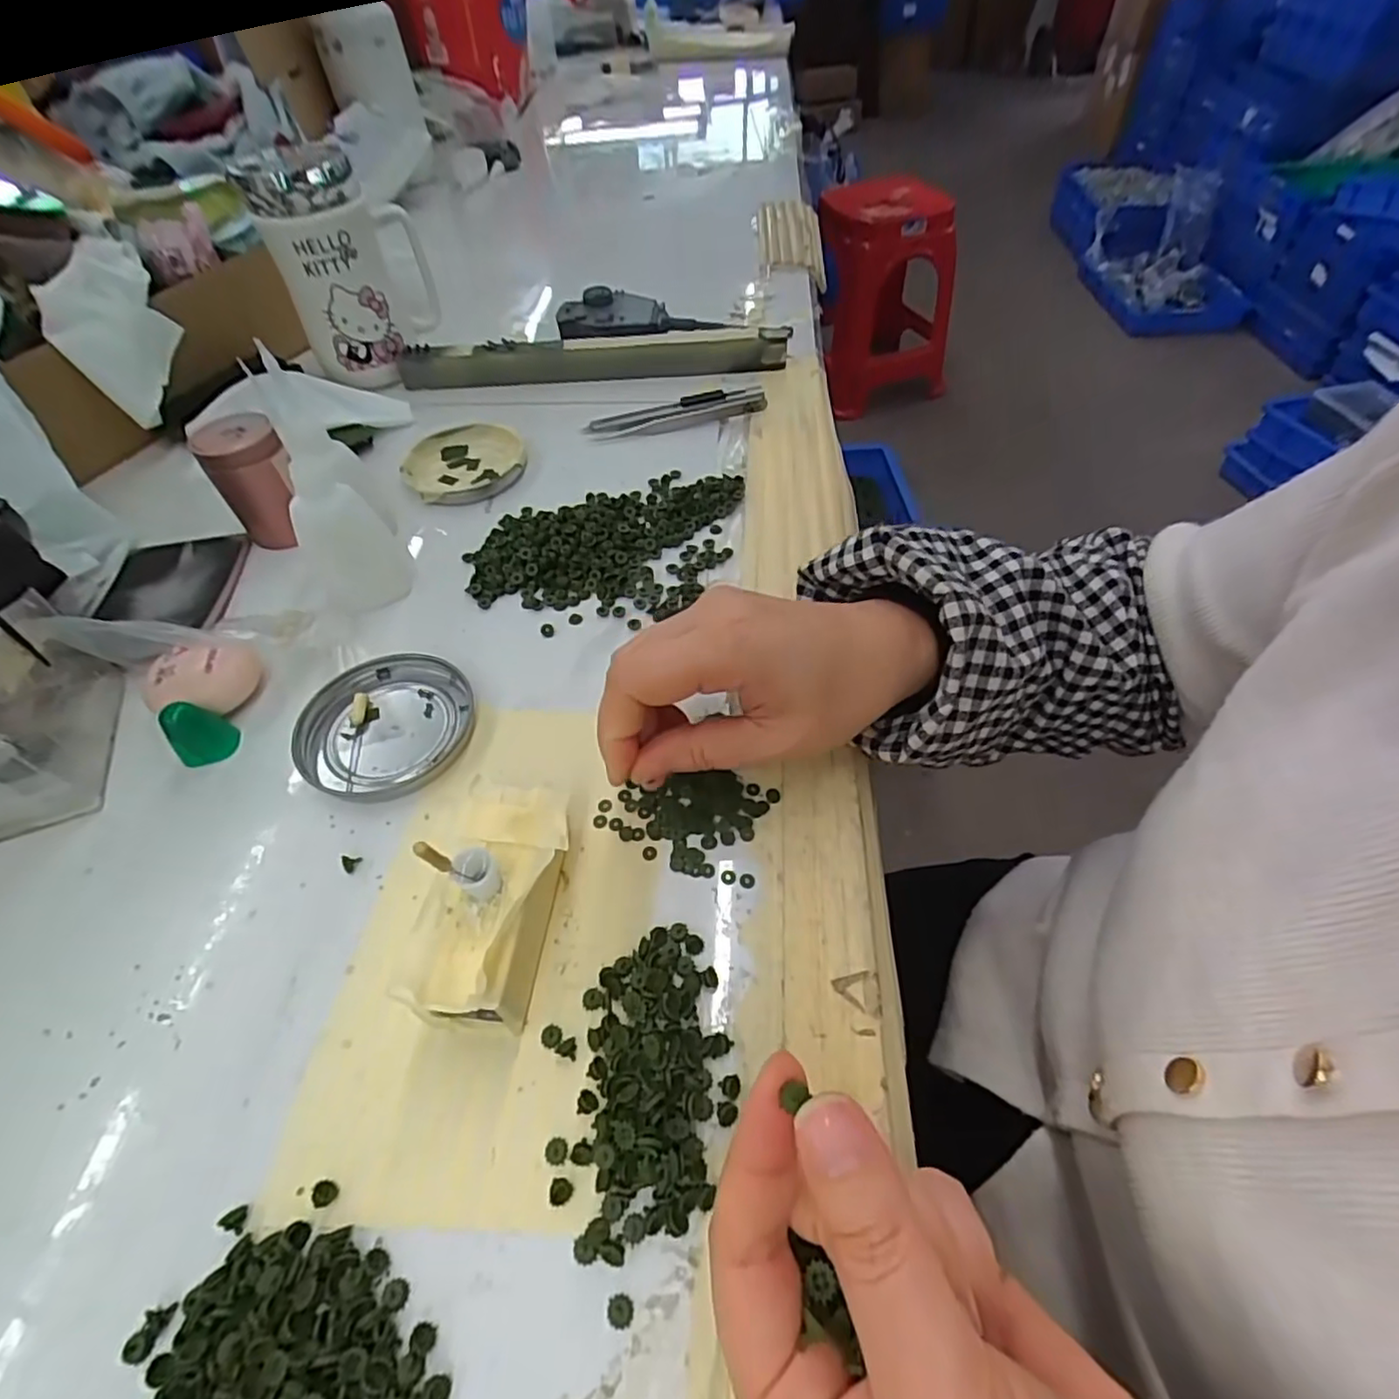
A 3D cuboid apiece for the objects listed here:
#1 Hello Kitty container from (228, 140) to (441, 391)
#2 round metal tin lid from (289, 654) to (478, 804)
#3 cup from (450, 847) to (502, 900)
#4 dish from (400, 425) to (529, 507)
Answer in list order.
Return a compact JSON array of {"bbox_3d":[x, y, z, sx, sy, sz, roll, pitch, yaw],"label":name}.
[{"bbox_3d":[-0.250,-0.311,0.485,0.098,0.140,0.062,-17,53,-12],"label":"Hello Kitty container"},{"bbox_3d":[-0.147,0.011,0.312,0.074,0.009,0.077,-1,52,1],"label":"round metal tin lid"},{"bbox_3d":[-0.075,0.059,0.224,0.013,0.018,0.011,-35,58,-23],"label":"cup"},{"bbox_3d":[-0.159,-0.162,0.448,0.077,0.009,0.080,-20,54,-13],"label":"dish"}]

